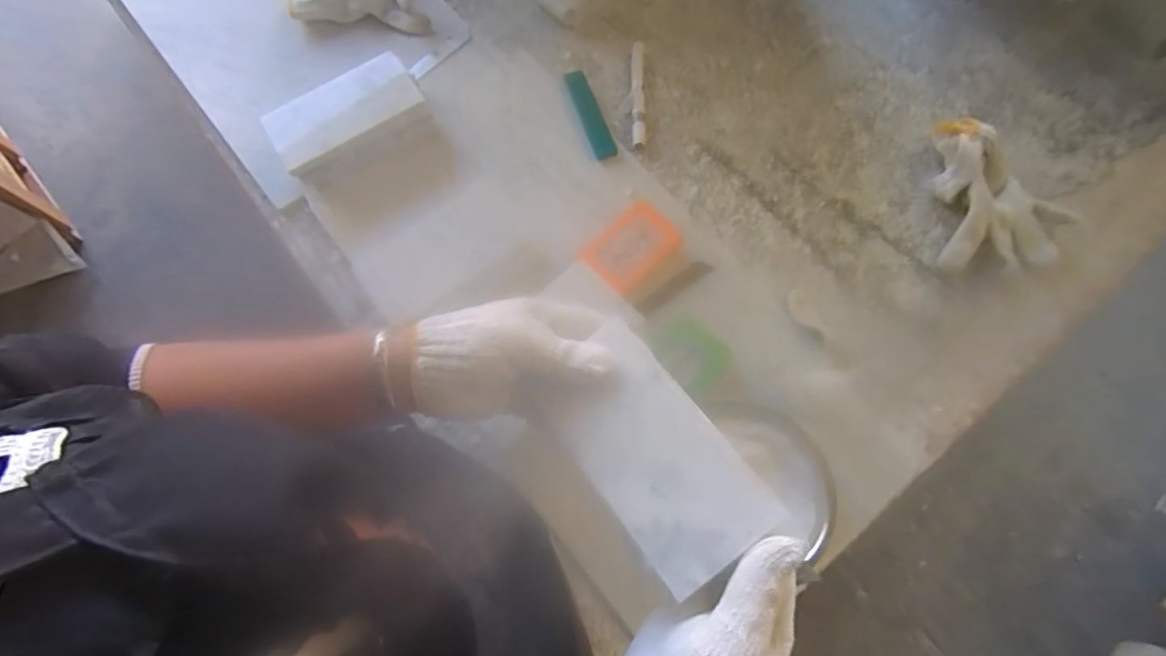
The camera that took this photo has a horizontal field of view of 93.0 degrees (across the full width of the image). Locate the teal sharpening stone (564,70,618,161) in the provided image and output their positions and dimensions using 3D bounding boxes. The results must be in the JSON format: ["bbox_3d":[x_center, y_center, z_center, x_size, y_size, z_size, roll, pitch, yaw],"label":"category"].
[{"bbox_3d":[0.008,-0.234,0.604,0.024,0.006,0.108,-21,83,5],"label":"teal sharpening stone"}]

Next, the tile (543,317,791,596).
[{"bbox_3d":[0.043,0.076,0.320,0.074,0.006,0.132,-39,71,-1],"label":"tile"}]

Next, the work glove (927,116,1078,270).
[{"bbox_3d":[0.427,-0.136,0.563,0.129,0.041,0.166,2,75,1],"label":"work glove"}]

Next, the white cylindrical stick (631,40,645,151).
[{"bbox_3d":[0.061,-0.258,0.612,0.015,0.015,0.141,1,75,1],"label":"white cylindrical stick"}]

